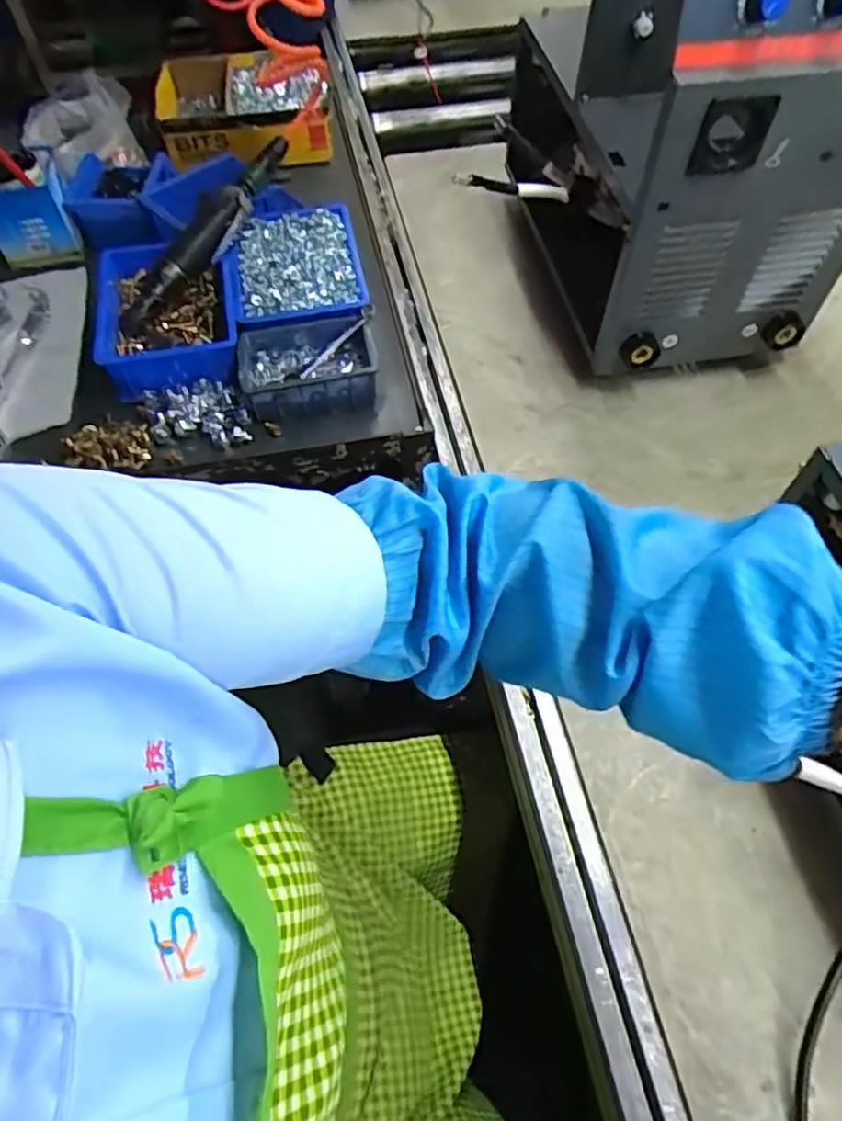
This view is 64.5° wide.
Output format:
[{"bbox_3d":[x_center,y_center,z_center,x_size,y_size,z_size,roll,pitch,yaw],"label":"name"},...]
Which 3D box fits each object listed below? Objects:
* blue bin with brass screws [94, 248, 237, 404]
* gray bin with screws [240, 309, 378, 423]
[{"bbox_3d":[-0.291,-0.285,0.769,0.155,0.066,0.195,-13,59,-7],"label":"blue bin with brass screws"},{"bbox_3d":[-0.123,-0.211,0.741,0.145,0.061,0.094,-8,59,-4],"label":"gray bin with screws"}]

